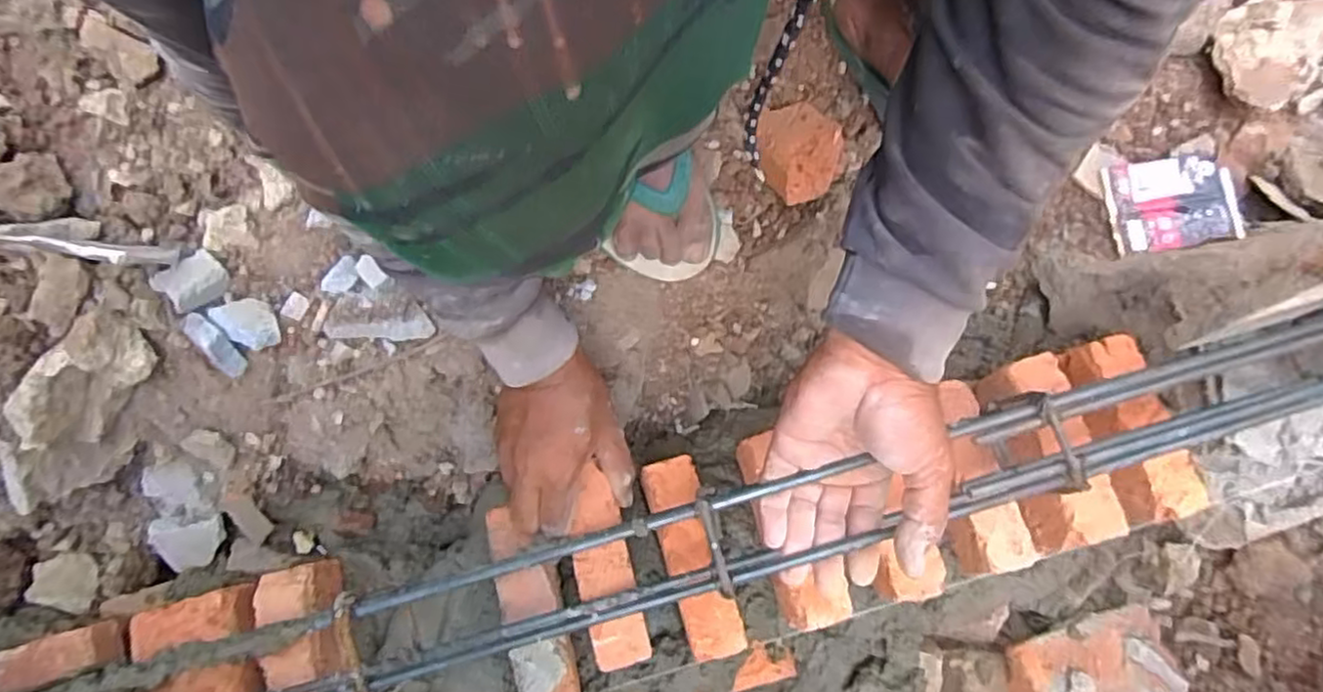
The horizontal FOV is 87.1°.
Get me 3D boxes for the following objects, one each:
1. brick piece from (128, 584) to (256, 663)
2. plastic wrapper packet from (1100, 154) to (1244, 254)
[{"bbox_3d":[-0.380,0.223,0.561,0.088,0.040,0.037,-16,76,-3],"label":"brick piece"},{"bbox_3d":[0.500,-0.141,0.684,0.110,0.007,0.091,-8,78,10],"label":"plastic wrapper packet"}]

